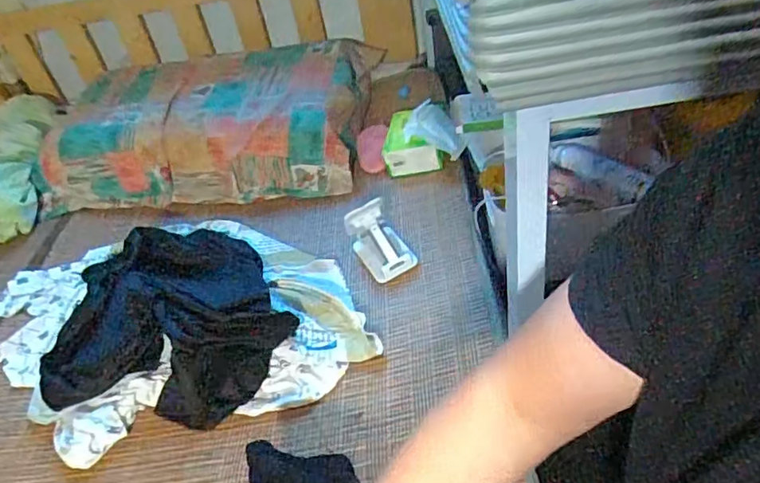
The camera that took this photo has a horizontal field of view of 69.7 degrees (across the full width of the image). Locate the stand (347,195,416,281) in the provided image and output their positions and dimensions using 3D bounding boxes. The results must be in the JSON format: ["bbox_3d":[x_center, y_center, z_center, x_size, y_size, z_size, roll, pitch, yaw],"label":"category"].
[{"bbox_3d":[0.002,-0.007,0.784,0.071,0.070,0.096,-24,41,-15],"label":"stand"}]

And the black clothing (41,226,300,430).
[{"bbox_3d":[-0.262,0.073,0.764,0.292,0.068,0.327,-1,40,12],"label":"black clothing"}]

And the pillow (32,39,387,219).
[{"bbox_3d":[-0.347,-0.256,1.118,0.660,0.141,0.425,-4,42,3],"label":"pillow"}]

